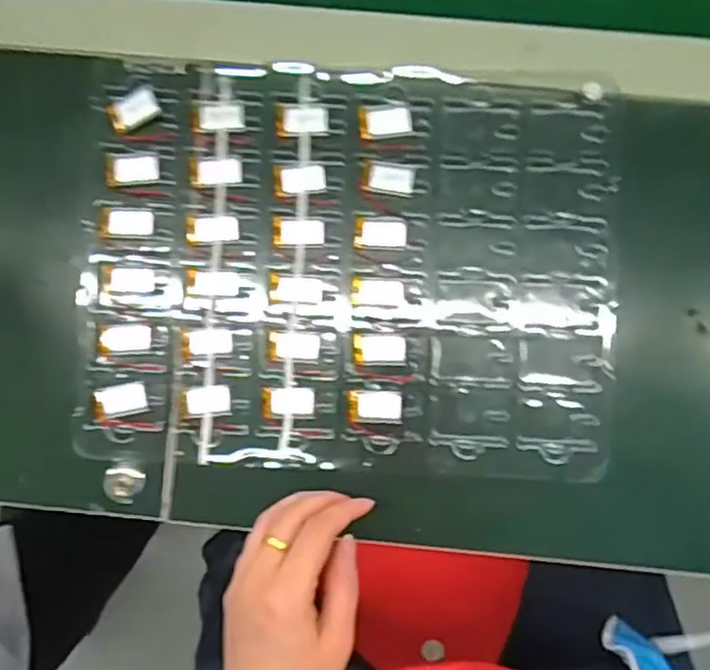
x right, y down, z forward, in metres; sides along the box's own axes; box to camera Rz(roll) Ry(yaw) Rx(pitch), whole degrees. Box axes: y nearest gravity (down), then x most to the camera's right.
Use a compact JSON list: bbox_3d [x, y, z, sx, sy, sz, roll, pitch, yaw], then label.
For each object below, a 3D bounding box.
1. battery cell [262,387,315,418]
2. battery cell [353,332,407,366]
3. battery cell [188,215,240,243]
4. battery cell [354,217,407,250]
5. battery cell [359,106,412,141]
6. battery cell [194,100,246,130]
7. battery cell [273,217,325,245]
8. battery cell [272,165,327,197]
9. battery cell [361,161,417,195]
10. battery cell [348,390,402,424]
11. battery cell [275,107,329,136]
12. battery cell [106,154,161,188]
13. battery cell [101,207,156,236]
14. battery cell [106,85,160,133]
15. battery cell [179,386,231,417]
[{"bbox_3d":[-0.042,0.043,0.430,0.033,0.004,0.019,-1,92,0],"label":"battery cell"},{"bbox_3d":[0.016,0.009,0.429,0.034,0.004,0.019,4,92,0],"label":"battery cell"},{"bbox_3d":[-0.091,-0.068,0.434,0.033,0.004,0.017,-2,92,0],"label":"battery cell"},{"bbox_3d":[0.017,-0.065,0.433,0.033,0.004,0.020,2,92,0],"label":"battery cell"},{"bbox_3d":[0.020,-0.136,0.432,0.033,0.004,0.021,-4,92,0],"label":"battery cell"},{"bbox_3d":[-0.088,-0.142,0.436,0.033,0.004,0.019,1,92,0],"label":"battery cell"},{"bbox_3d":[-0.036,-0.067,0.433,0.033,0.004,0.017,0,92,0],"label":"battery cell"},{"bbox_3d":[-0.035,-0.100,0.434,0.034,0.004,0.019,-3,92,0],"label":"battery cell"},{"bbox_3d":[0.022,-0.101,0.433,0.034,0.004,0.018,9,92,0],"label":"battery cell"},{"bbox_3d":[0.013,0.046,0.429,0.034,0.004,0.020,2,92,0],"label":"battery cell"},{"bbox_3d":[-0.034,-0.138,0.434,0.034,0.004,0.018,1,92,0],"label":"battery cell"},{"bbox_3d":[-0.143,-0.107,0.436,0.033,0.004,0.021,-3,86,1],"label":"battery cell"},{"bbox_3d":[-0.147,-0.073,0.434,0.033,0.004,0.018,0,86,2],"label":"battery cell"},{"bbox_3d":[-0.143,-0.145,0.434,0.033,0.004,0.019,-26,86,0],"label":"battery cell"},{"bbox_3d":[-0.097,0.043,0.431,0.034,0.004,0.018,-6,92,0],"label":"battery cell"}]

